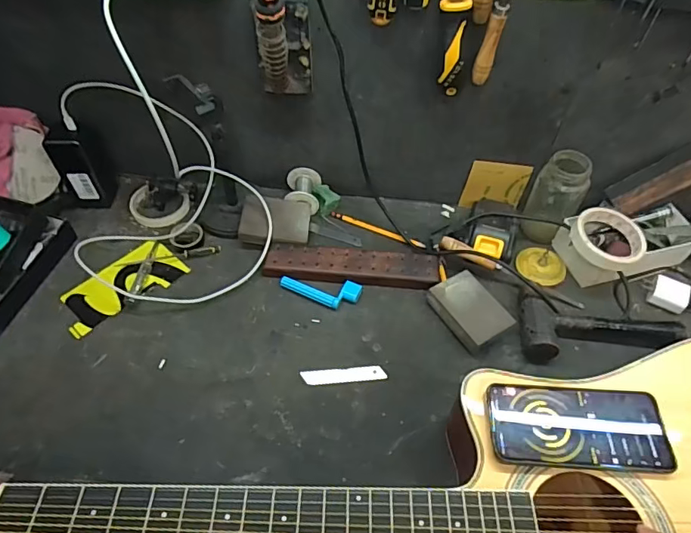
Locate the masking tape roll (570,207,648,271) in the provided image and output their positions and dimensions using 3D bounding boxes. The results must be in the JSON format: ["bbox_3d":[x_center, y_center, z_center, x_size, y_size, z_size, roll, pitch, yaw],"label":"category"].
[{"bbox_3d":[0.360,-0.040,0.675,0.089,0.024,0.096,1,52,-1],"label":"masking tape roll"}]

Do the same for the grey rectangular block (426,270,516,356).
[{"bbox_3d":[0.167,0.058,0.666,0.073,0.031,0.103,-27,58,-20],"label":"grey rectangular block"}]

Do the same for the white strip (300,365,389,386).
[{"bbox_3d":[-0.002,0.139,0.627,0.104,0.007,0.022,-4,53,-4],"label":"white strip"}]

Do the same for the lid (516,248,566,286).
[{"bbox_3d":[0.290,0.001,0.725,0.071,0.019,0.072,11,53,7],"label":"lid"}]

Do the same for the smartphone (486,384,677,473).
[{"bbox_3d":[0.221,0.151,0.466,0.162,0.007,0.076,3,52,1],"label":"smartphone"}]

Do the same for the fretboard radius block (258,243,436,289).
[{"bbox_3d":[0.011,-0.002,0.713,0.246,0.017,0.060,5,53,3],"label":"fretboard radius block"}]

